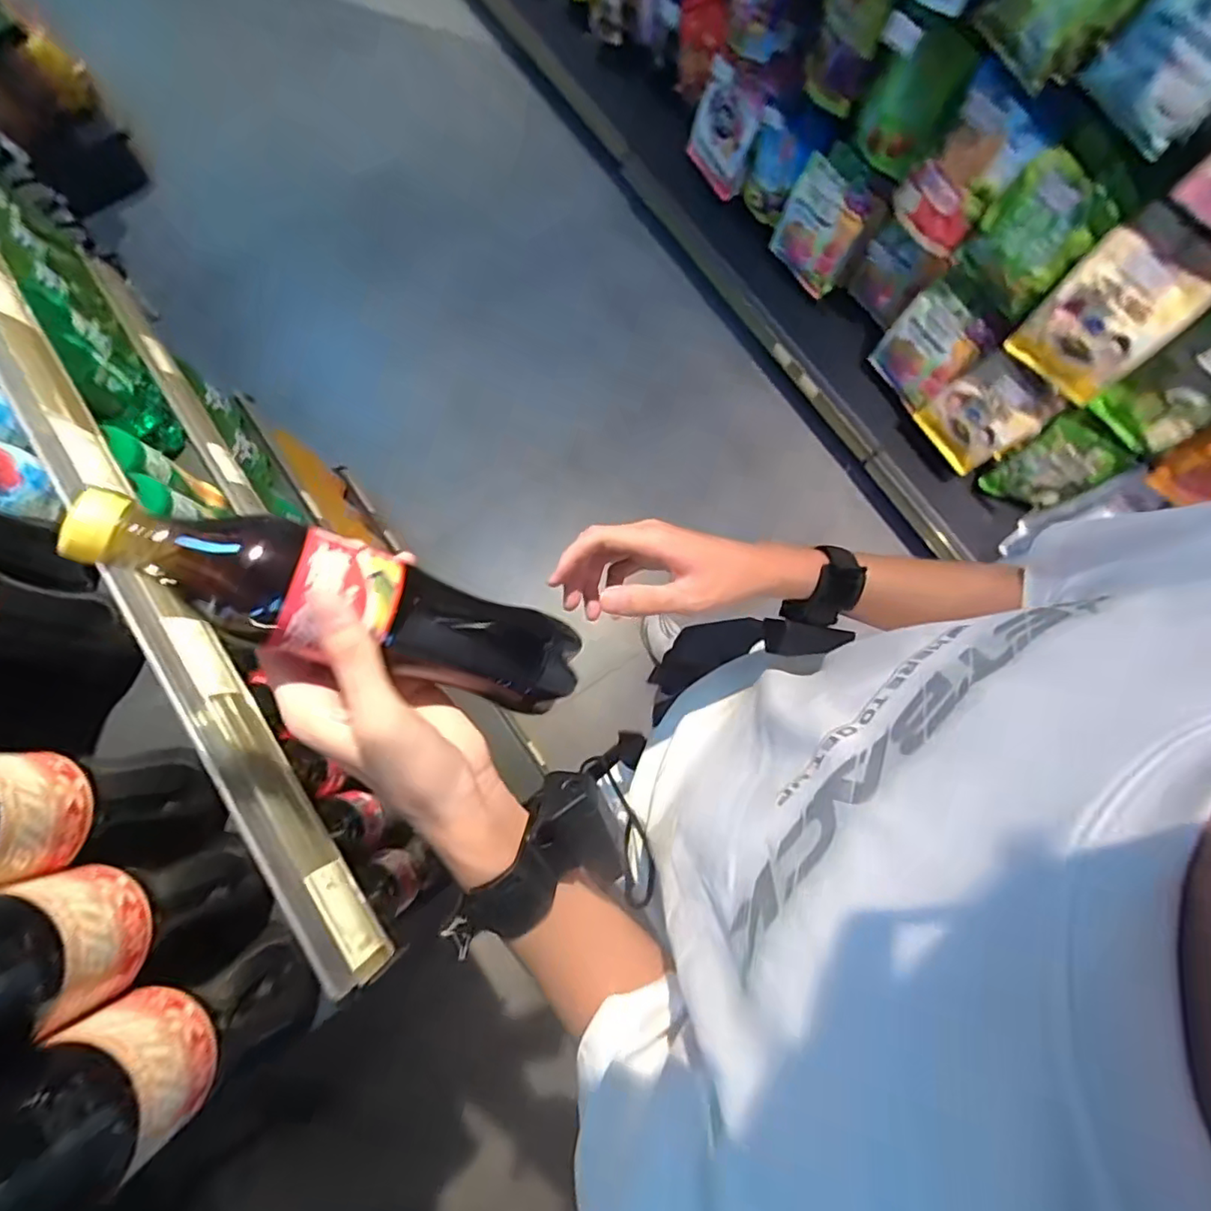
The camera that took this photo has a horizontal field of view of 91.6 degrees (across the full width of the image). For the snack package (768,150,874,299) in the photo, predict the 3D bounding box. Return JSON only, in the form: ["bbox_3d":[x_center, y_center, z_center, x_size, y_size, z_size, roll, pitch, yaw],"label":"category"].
[{"bbox_3d":[0.535,-0.942,1.488,0.058,0.290,0.213,-41,82,-9],"label":"snack package"}]

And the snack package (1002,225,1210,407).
[{"bbox_3d":[0.875,-0.496,1.040,0.194,0.253,0.067,39,80,7],"label":"snack package"}]

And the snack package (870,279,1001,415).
[{"bbox_3d":[0.761,-0.604,1.398,0.199,0.326,0.078,39,80,7],"label":"snack package"}]

